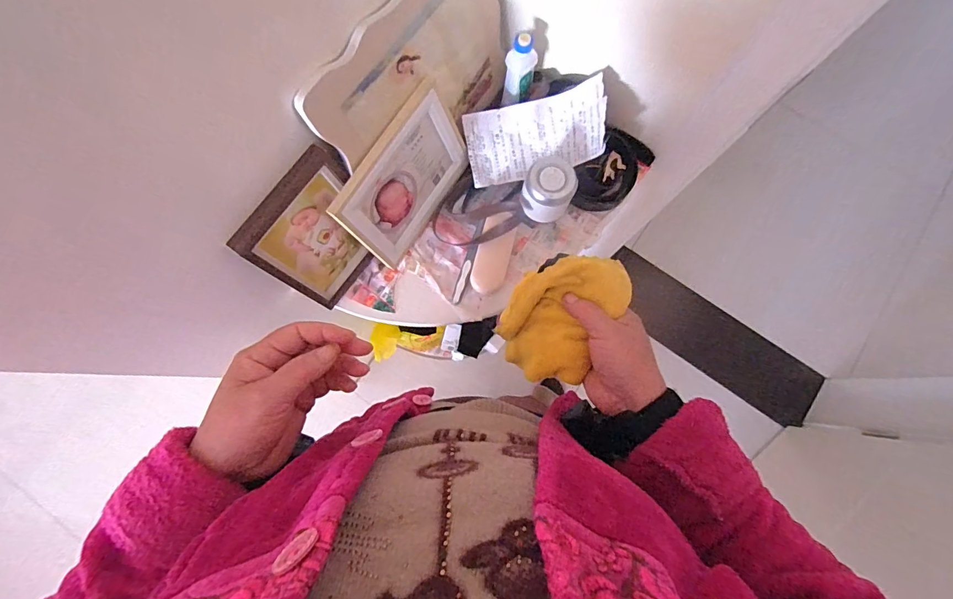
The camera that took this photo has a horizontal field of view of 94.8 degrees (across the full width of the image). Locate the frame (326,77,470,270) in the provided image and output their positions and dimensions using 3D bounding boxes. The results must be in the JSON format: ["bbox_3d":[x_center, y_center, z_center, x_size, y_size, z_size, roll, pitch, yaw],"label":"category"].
[{"bbox_3d":[-0.090,-0.159,0.604,0.015,0.169,0.211,30,82,24],"label":"frame"}]

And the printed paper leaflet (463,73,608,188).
[{"bbox_3d":[0.079,-0.241,0.636,0.187,0.096,0.110,-4,79,-2],"label":"printed paper leaflet"}]

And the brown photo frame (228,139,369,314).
[{"bbox_3d":[-0.199,-0.082,0.570,0.028,0.197,0.149,33,80,18],"label":"brown photo frame"}]

